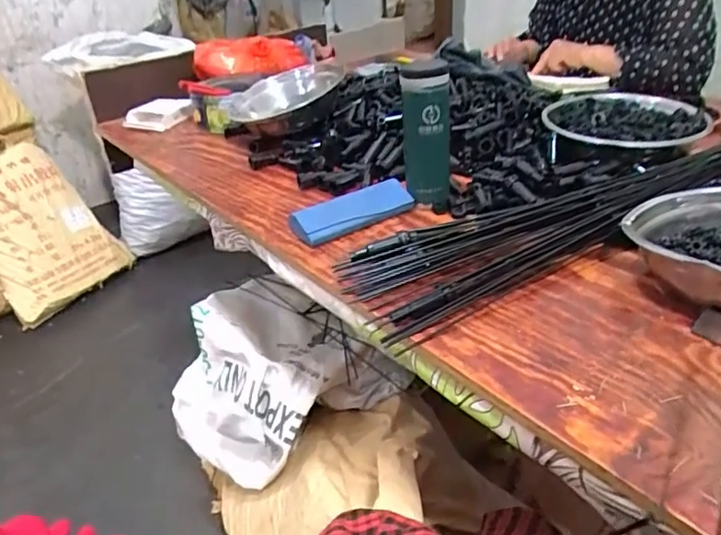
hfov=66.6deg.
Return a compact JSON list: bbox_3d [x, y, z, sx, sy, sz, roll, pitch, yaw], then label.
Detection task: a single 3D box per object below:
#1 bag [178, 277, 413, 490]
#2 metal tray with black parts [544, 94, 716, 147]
[{"bbox_3d":[-0.158,0.214,1.045,0.294,0.255,0.391,-29,39,-36],"label":"bag"},{"bbox_3d":[0.378,-0.217,0.790,0.211,0.024,0.182,5,32,15],"label":"metal tray with black parts"}]

